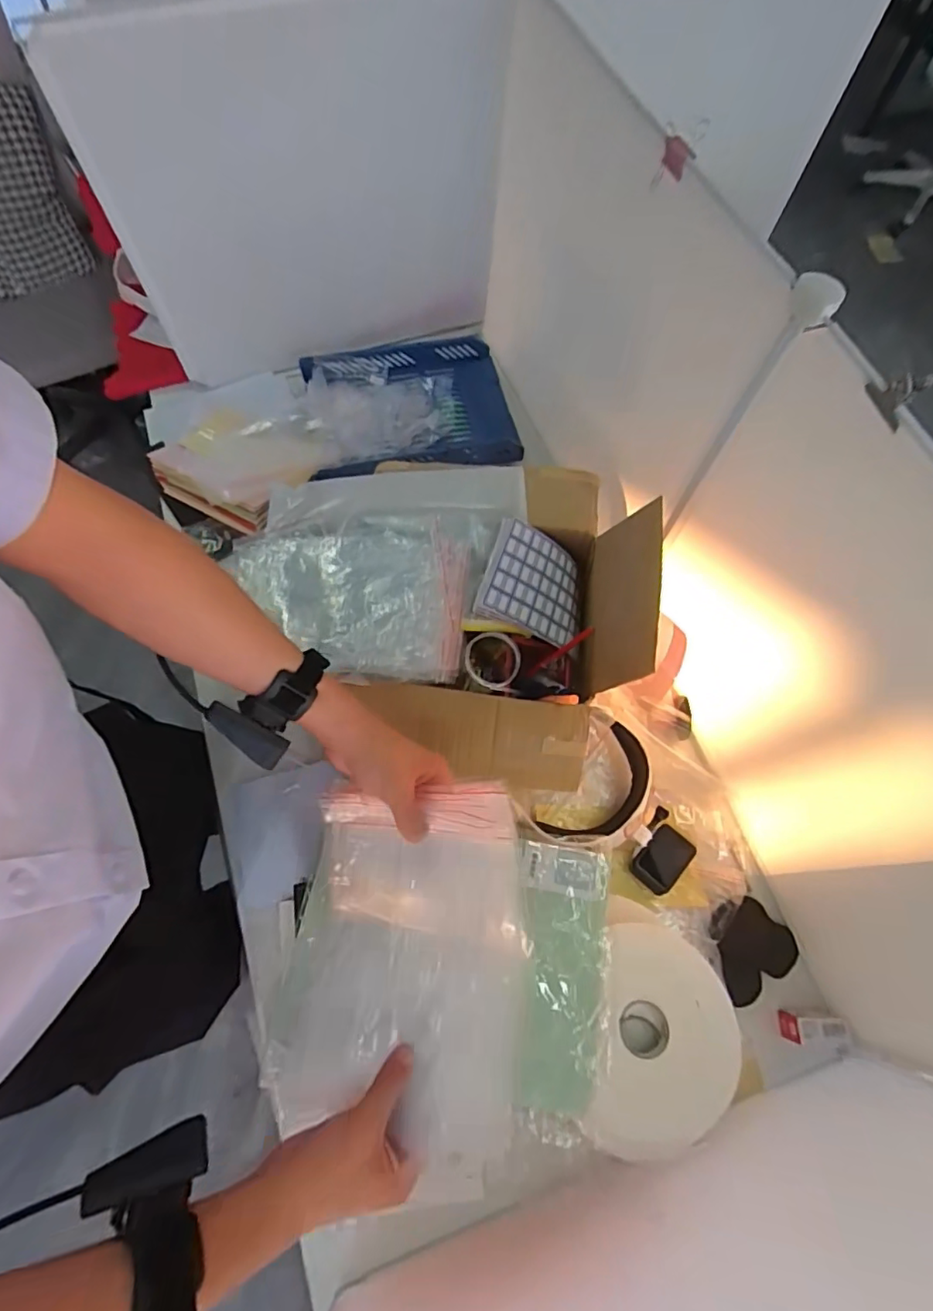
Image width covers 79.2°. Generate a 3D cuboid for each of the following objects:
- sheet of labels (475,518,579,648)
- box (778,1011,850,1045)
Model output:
[{"bbox_3d":[0.084,-0.079,0.659,0.131,0.021,0.121,25,70,-20],"label":"sheet of labels"},{"bbox_3d":[0.376,0.403,0.608,0.059,0.038,0.027,4,67,0],"label":"box"}]

